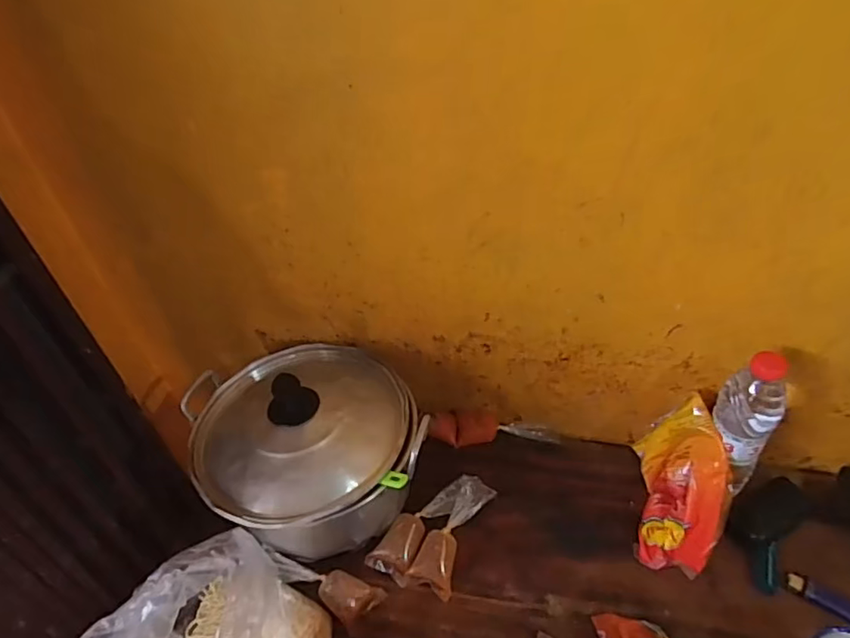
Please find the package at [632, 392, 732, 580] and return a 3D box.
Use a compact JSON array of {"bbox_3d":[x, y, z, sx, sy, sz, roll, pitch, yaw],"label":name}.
[{"bbox_3d":[0.300,0.193,0.645,0.084,0.119,0.167,9,46,15],"label":"package"}]

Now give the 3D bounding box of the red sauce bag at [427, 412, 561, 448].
[{"bbox_3d":[0.093,0.153,0.782,0.173,0.037,0.033,-2,44,3],"label":"red sauce bag"}]

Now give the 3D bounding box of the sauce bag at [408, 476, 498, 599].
[{"bbox_3d":[0.034,0.259,0.677,0.051,0.040,0.140,18,48,22],"label":"sauce bag"}]

